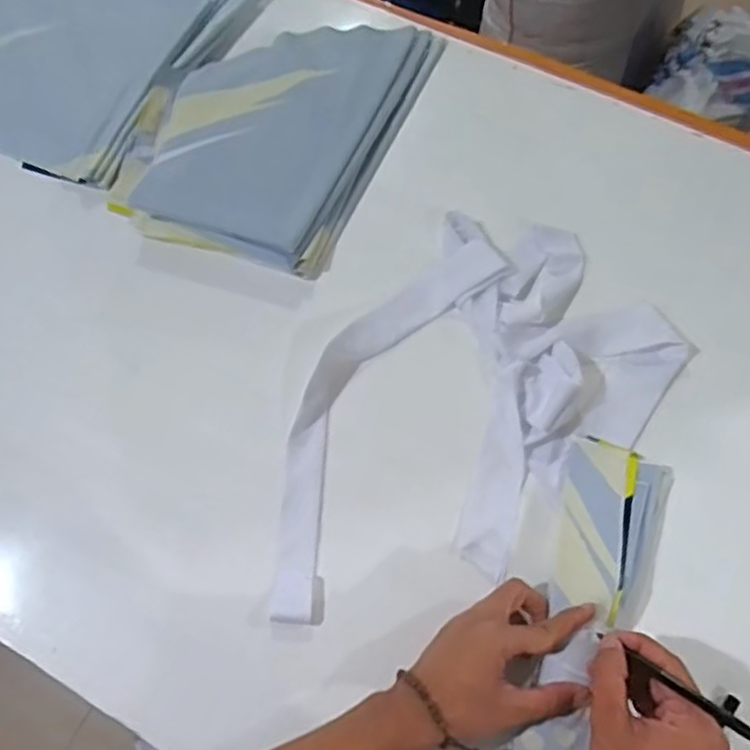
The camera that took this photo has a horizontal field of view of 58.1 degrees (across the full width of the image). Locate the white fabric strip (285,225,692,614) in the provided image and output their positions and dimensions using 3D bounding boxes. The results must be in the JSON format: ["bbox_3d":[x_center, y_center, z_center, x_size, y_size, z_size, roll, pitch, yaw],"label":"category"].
[{"bbox_3d":[0.078,0.039,0.603,0.260,0.022,0.430,37,74,15],"label":"white fabric strip"}]

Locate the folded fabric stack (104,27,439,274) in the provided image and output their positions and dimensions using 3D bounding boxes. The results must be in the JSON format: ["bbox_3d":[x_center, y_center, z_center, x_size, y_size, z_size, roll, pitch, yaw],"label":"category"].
[{"bbox_3d":[-0.108,-0.282,0.725,0.250,0.030,0.337,23,71,11],"label":"folded fabric stack"}]

